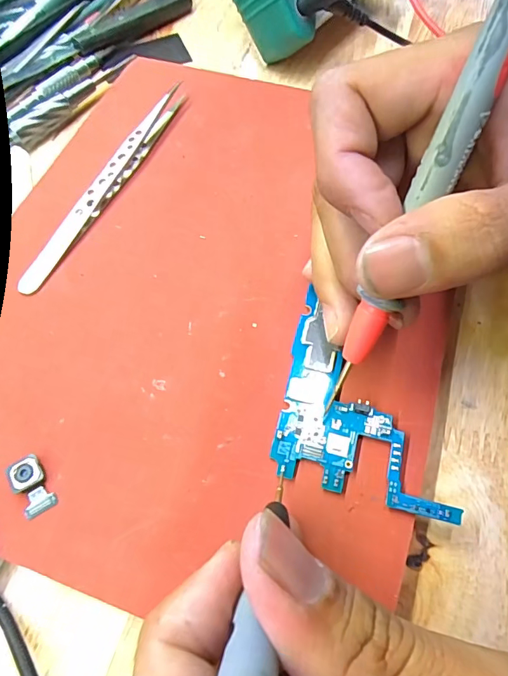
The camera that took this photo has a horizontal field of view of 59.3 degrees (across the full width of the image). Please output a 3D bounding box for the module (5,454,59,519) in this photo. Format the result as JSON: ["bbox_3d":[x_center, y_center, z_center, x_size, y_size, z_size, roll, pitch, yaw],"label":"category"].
[{"bbox_3d":[-0.073,0.048,0.145,0.010,0.004,0.019,-29,80,-13],"label":"module"}]

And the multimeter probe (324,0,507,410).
[{"bbox_3d":[0.049,-0.045,0.117,0.009,0.143,0.007,25,23,13],"label":"multimeter probe"}]

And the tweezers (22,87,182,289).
[{"bbox_3d":[-0.067,-0.071,0.204,0.007,0.010,0.124,24,66,12],"label":"tweezers"}]

